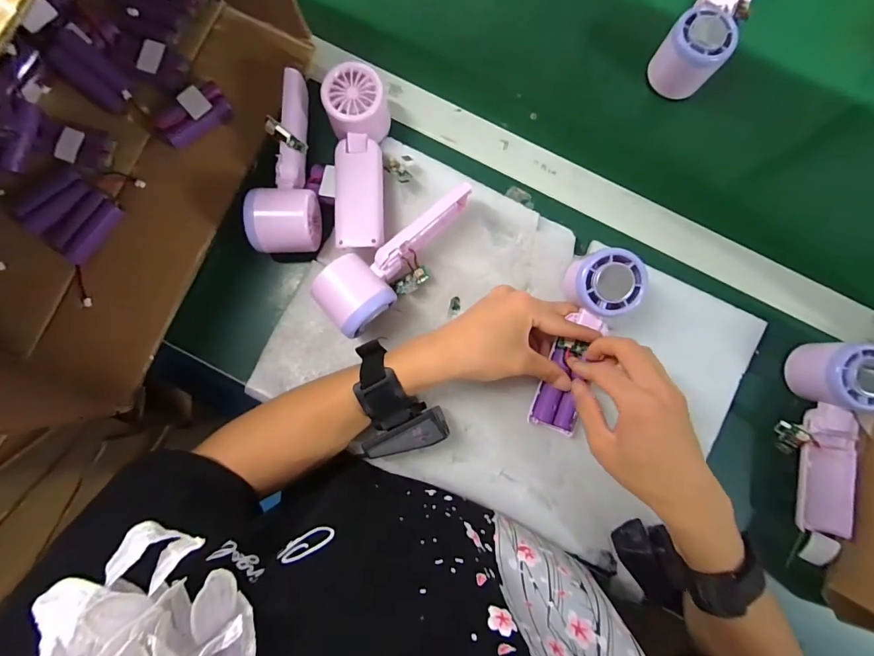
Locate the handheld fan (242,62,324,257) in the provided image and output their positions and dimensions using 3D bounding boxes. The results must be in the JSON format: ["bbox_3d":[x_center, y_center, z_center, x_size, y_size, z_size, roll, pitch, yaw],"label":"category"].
[{"bbox_3d":[-0.130,-0.151,0.380,0.055,0.057,0.170,7,87,0],"label":"handheld fan"}]

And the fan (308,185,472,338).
[{"bbox_3d":[-0.031,-0.063,0.367,0.162,0.056,0.057,-41,88,-2],"label":"fan"}]

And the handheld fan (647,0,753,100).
[{"bbox_3d":[0.270,-0.308,0.398,0.054,0.046,0.168,32,87,1],"label":"handheld fan"}]

